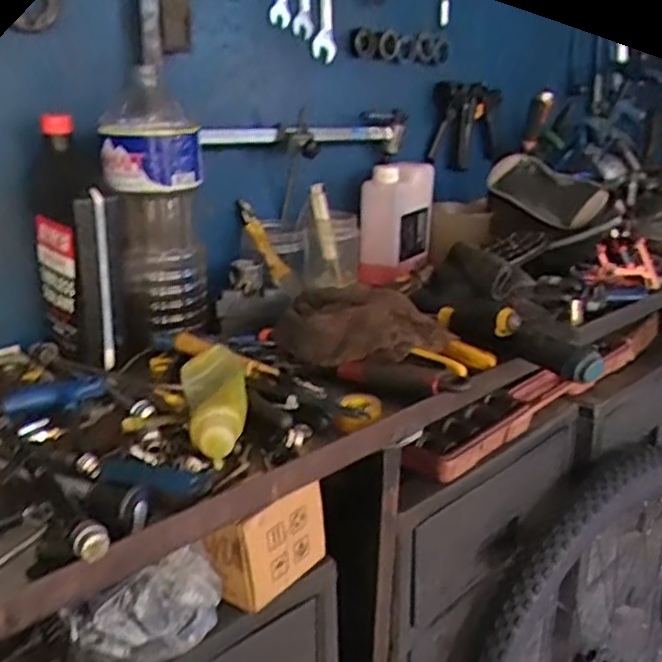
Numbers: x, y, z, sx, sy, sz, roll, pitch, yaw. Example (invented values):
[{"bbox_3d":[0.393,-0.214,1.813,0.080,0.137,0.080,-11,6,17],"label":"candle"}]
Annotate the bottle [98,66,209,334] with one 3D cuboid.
[{"bbox_3d":[-0.191,-0.129,0.750,0.098,0.259,0.109,-6,19,-15],"label":"bottle"}]

